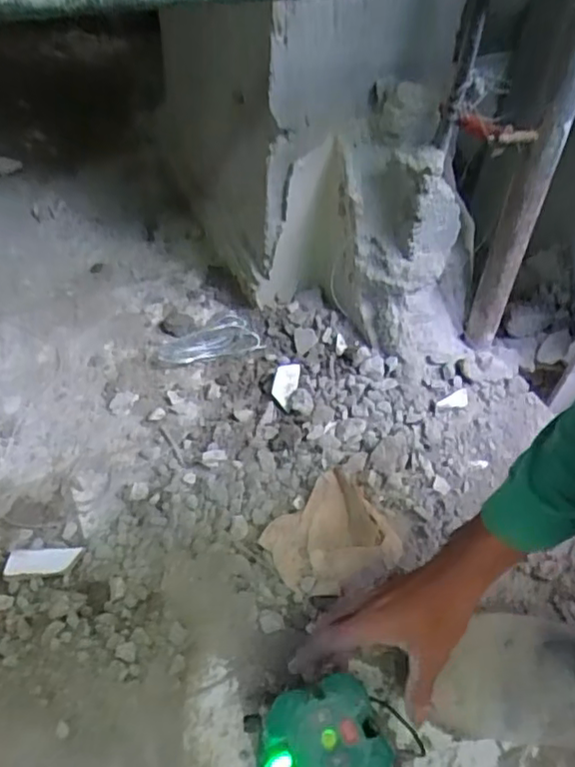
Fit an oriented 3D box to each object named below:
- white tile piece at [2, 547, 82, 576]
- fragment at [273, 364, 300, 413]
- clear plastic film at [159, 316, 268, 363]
[{"bbox_3d":[-0.256,0.187,0.643,0.076,0.012,0.028,-6,50,-2],"label":"white tile piece"},{"bbox_3d":[-0.002,0.001,0.781,0.030,0.006,0.064,17,67,-10],"label":"fragment"},{"bbox_3d":[-0.109,-0.057,0.846,0.131,0.019,0.064,-21,52,-14],"label":"clear plastic film"}]

